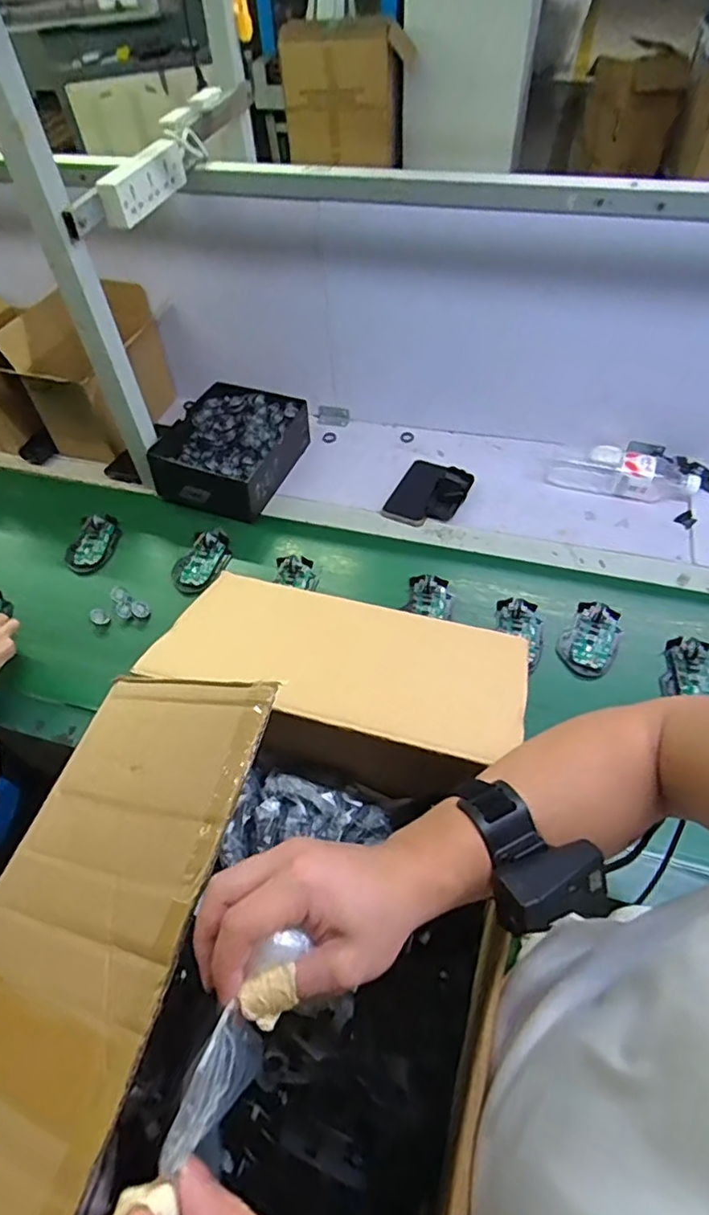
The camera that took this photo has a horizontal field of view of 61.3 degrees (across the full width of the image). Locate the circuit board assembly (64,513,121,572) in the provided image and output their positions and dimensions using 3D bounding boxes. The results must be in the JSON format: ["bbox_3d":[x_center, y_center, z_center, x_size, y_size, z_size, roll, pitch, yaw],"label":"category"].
[{"bbox_3d":[-0.426,-0.109,0.974,0.069,0.023,0.115,8,51,10],"label":"circuit board assembly"}]

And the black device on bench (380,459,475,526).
[{"bbox_3d":[0.127,-0.194,1.004,0.111,0.035,0.141,22,55,20],"label":"black device on bench"}]

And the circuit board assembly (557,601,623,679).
[{"bbox_3d":[0.323,0.043,0.815,0.070,0.023,0.109,27,57,23],"label":"circuit board assembly"}]

